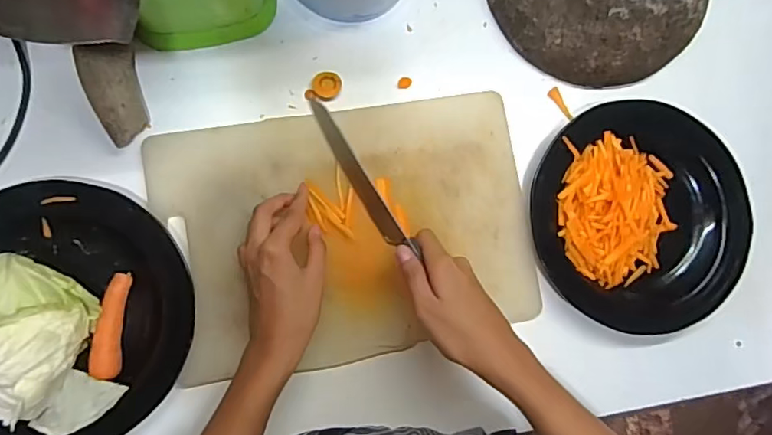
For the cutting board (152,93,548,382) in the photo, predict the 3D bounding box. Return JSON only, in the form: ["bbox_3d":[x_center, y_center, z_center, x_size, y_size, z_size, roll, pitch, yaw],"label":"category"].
[{"bbox_3d":[-0.033,0.012,0.513,0.343,0.017,0.233,-9,85,-9],"label":"cutting board"}]

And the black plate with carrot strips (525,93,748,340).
[{"bbox_3d":[0.256,-0.003,0.534,0.220,0.043,0.223,1,83,-7],"label":"black plate with carrot strips"}]

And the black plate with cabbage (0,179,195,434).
[{"bbox_3d":[-0.282,0.080,0.441,0.224,0.087,0.217,1,83,-7],"label":"black plate with cabbage"}]

